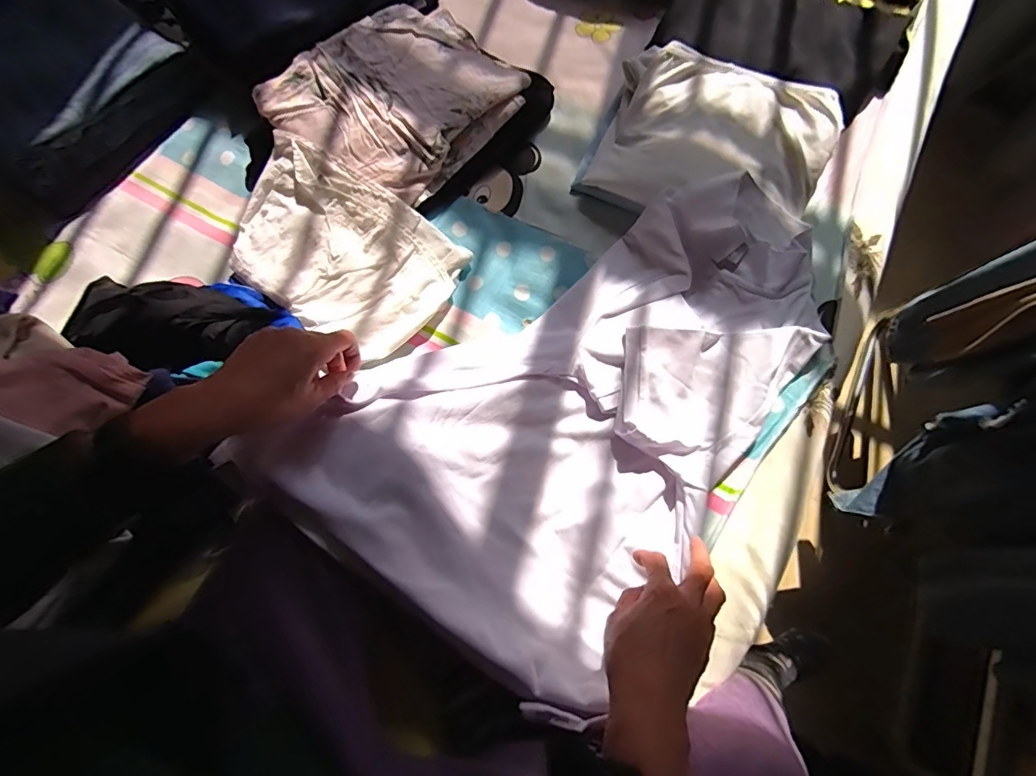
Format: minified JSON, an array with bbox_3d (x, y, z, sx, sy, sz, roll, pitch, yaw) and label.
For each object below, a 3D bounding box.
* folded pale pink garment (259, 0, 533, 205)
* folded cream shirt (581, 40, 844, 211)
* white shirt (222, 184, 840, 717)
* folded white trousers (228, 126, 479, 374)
[{"bbox_3d":[-0.162,-0.421,0.666,0.269,0.049,0.313,40,76,5],"label":"folded pale pink garment"},{"bbox_3d":[0.273,-0.341,0.663,0.307,0.064,0.251,20,74,5],"label":"folded cream shirt"},{"bbox_3d":[0.105,-0.012,0.523,0.349,0.132,0.629,44,78,11],"label":"white shirt"},{"bbox_3d":[-0.243,-0.179,0.631,0.307,0.059,0.213,34,76,9],"label":"folded white trousers"}]

